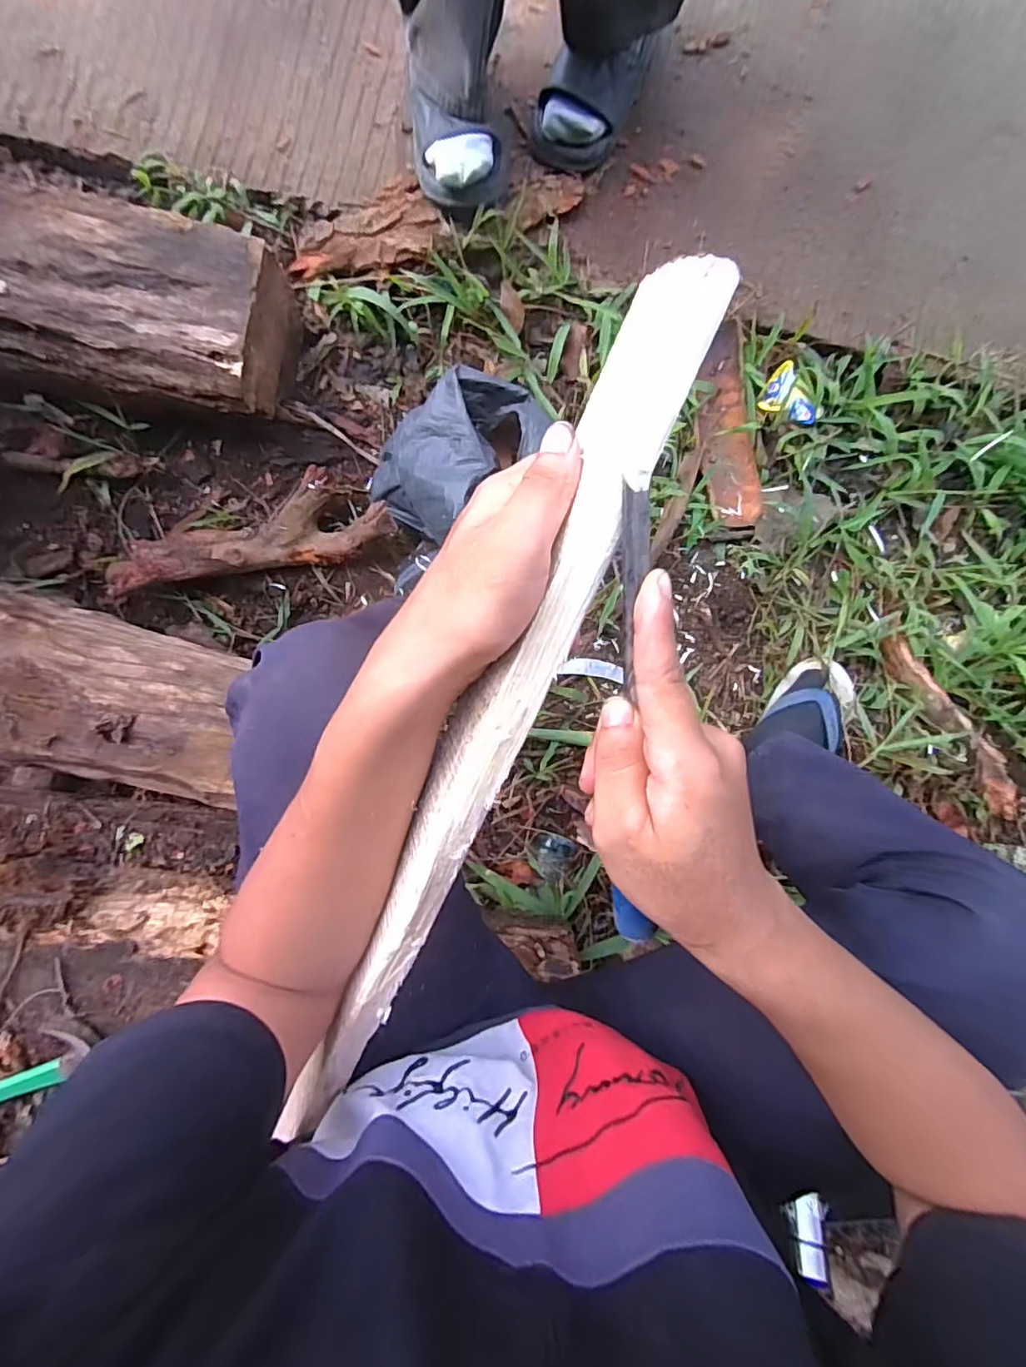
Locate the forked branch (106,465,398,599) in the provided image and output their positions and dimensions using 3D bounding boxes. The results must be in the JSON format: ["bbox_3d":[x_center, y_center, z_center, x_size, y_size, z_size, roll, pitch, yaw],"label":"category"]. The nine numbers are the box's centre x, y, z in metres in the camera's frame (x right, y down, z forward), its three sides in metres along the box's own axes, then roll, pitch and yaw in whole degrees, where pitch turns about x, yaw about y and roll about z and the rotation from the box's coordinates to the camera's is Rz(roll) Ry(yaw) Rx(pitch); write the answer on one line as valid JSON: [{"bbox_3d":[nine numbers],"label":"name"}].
[{"bbox_3d":[-0.376,-0.189,0.745,0.344,0.077,0.107,-16,89,-3],"label":"forked branch"}]

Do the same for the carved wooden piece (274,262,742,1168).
[{"bbox_3d":[-0.031,0.062,0.273,0.035,0.034,0.484,25,108,-1],"label":"carved wooden piece"}]

